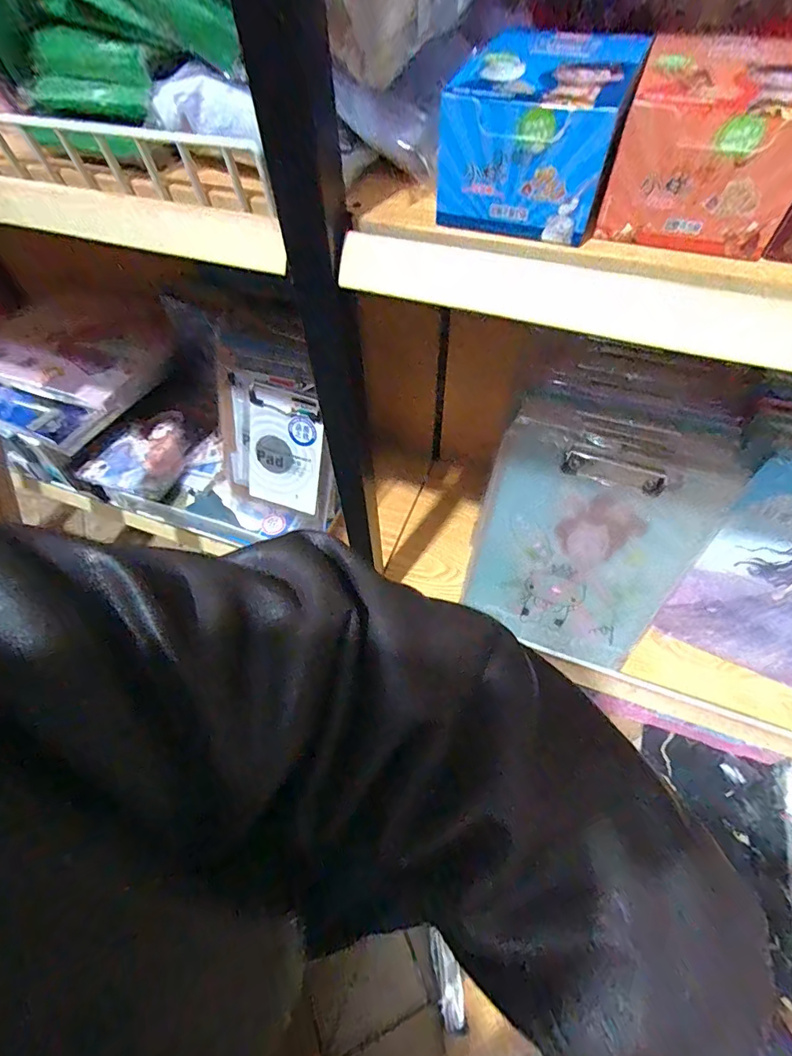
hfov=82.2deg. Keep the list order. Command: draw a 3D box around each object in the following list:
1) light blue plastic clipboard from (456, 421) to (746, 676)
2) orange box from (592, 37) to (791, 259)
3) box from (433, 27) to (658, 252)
[{"bbox_3d":[0.208,0.038,0.529,0.221,0.292,0.015,15,39,11],"label":"light blue plastic clipboard"},{"bbox_3d":[0.152,-0.184,0.221,0.079,0.061,0.068,17,59,12],"label":"orange box"},{"bbox_3d":[0.073,-0.203,0.235,0.078,0.062,0.080,20,59,14],"label":"box"}]

